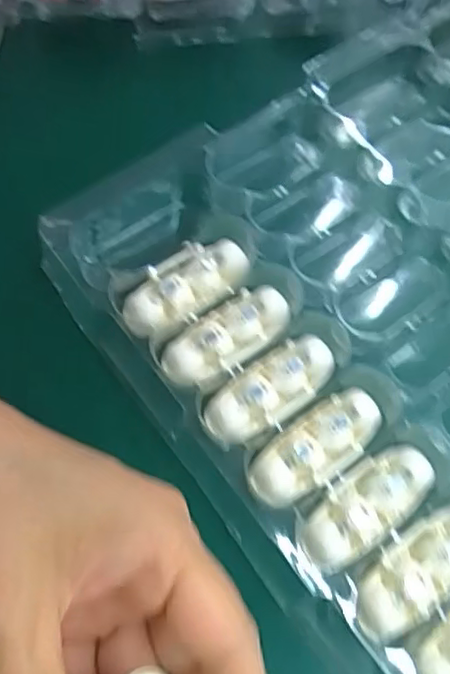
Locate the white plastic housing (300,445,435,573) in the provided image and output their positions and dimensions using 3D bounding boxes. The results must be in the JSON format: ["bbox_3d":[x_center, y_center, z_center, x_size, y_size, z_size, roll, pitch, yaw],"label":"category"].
[{"bbox_3d":[0.056,0.067,0.252,0.063,0.010,0.025,-36,71,-16],"label":"white plastic housing"}]

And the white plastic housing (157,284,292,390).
[{"bbox_3d":[0.000,-0.001,0.278,0.062,0.013,0.028,-37,71,-16],"label":"white plastic housing"}]

